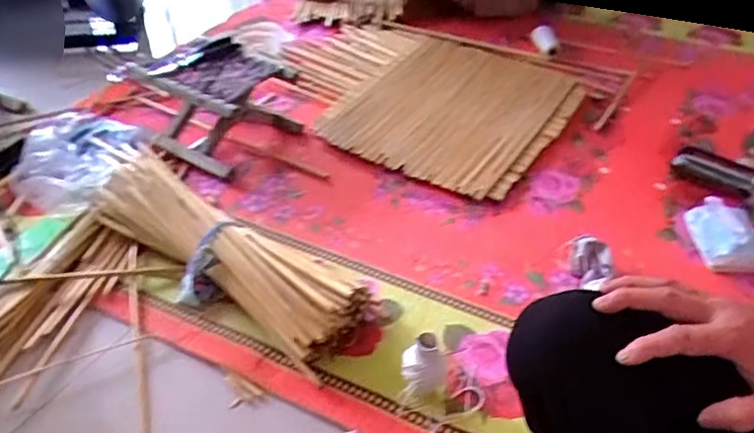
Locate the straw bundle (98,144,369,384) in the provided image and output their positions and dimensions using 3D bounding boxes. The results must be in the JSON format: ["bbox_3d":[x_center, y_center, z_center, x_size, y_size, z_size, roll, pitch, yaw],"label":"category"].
[{"bbox_3d":[-0.272,0.046,0.974,0.554,0.110,0.171,24,46,22],"label":"straw bundle"}]

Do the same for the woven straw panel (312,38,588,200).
[{"bbox_3d":[0.207,-0.277,1.434,0.469,0.059,0.623,21,45,20],"label":"woven straw panel"}]

